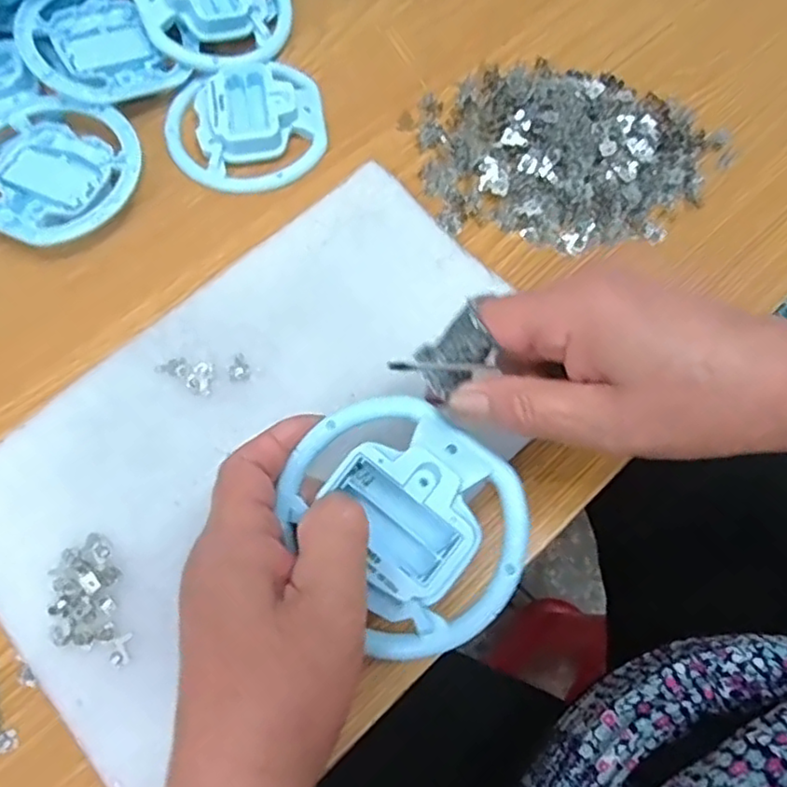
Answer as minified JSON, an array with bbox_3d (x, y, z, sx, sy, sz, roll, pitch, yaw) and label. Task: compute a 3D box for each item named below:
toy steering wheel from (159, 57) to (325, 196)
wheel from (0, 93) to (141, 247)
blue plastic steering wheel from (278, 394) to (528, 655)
[{"bbox_3d":[-0.093,-0.168,0.410,0.100,0.016,0.087,-11,72,-5],"label":"toy steering wheel"},{"bbox_3d":[-0.206,-0.134,0.393,0.106,0.017,0.098,0,71,-1],"label":"wheel"},{"bbox_3d":[0.007,0.048,0.264,0.083,0.027,0.101,-35,76,-12],"label":"blue plastic steering wheel"}]

